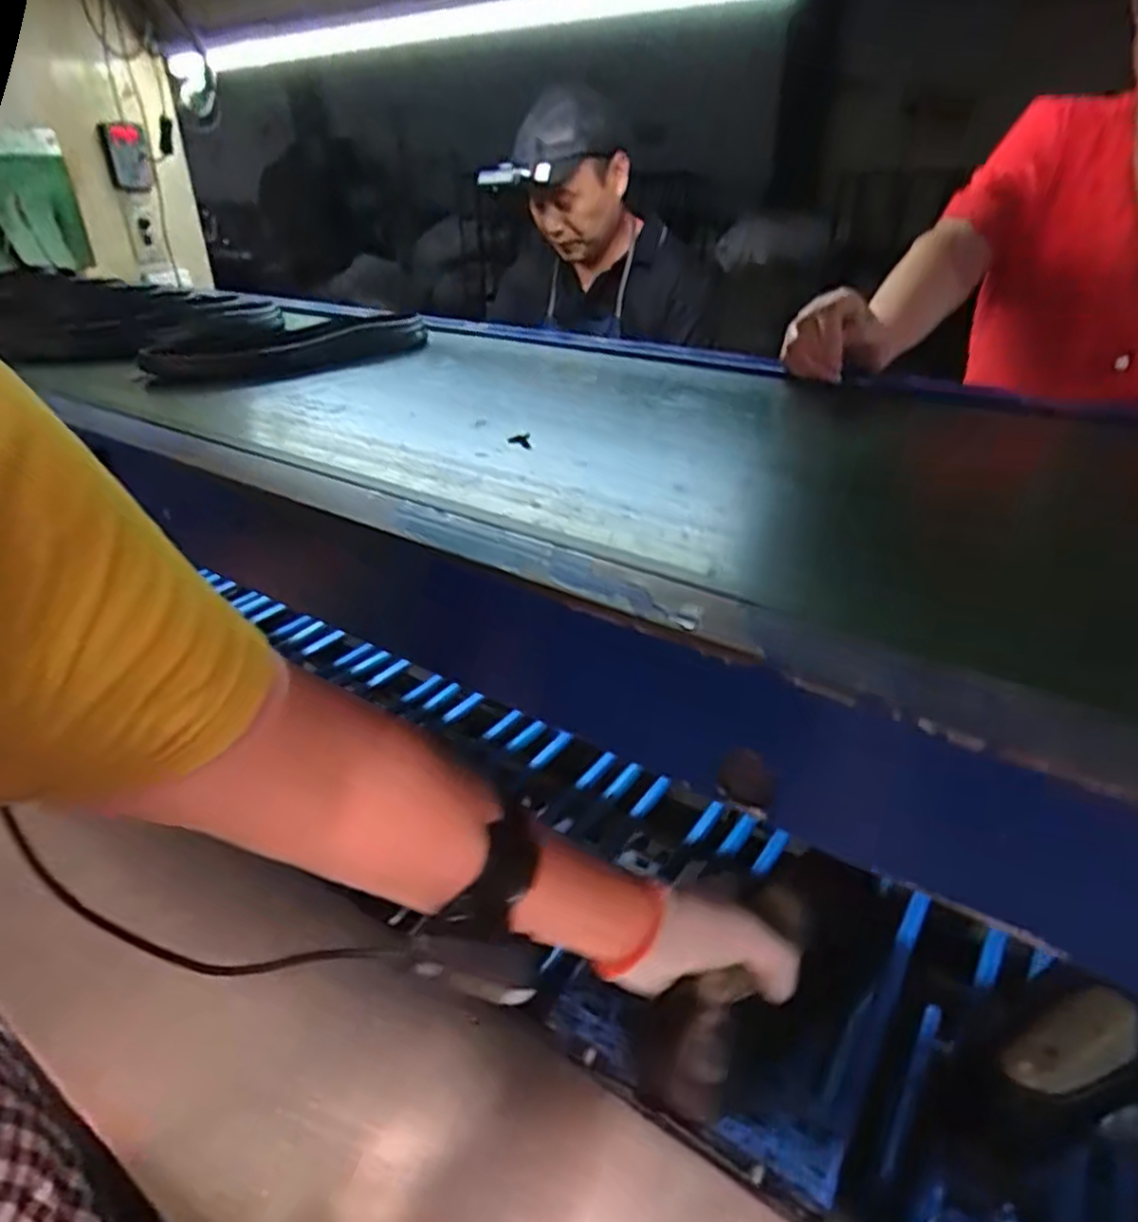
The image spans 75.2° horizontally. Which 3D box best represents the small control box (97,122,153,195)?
[{"bbox_3d":[-0.762,-0.777,1.271,0.074,0.103,0.014,4,29,-1],"label":"small control box"}]

